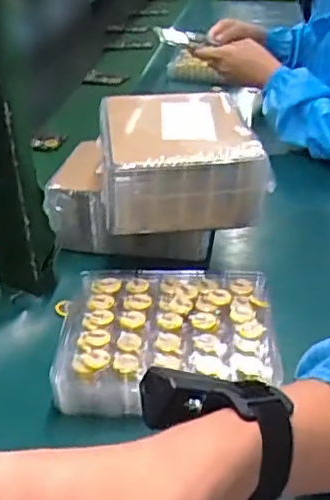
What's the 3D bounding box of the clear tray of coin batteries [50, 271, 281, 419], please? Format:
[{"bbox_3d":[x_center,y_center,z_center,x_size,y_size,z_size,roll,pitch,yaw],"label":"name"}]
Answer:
[{"bbox_3d":[0.003,0.070,0.508,0.171,0.036,0.147,-3,34,5],"label":"clear tray of coin batteries"}]

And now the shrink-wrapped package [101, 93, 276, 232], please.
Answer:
[{"bbox_3d":[0.017,-0.090,0.595,0.150,0.080,0.169,-6,33,-1],"label":"shrink-wrapped package"}]

